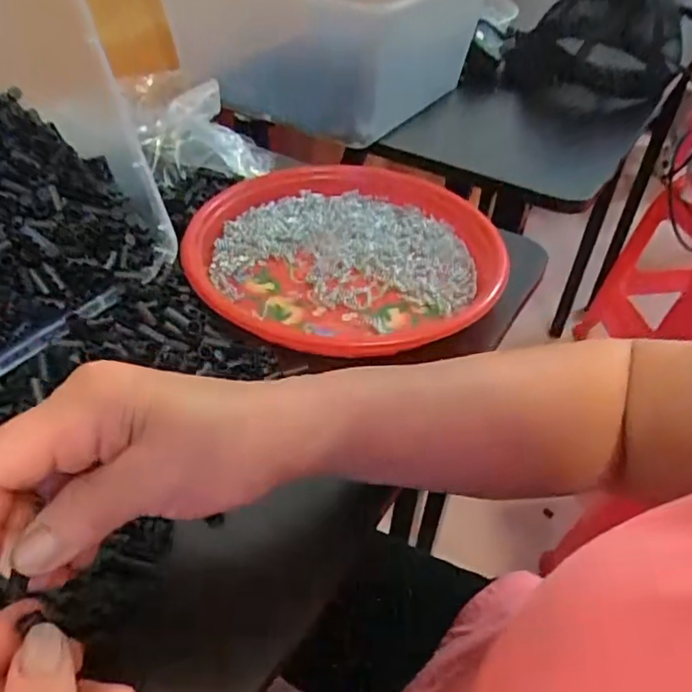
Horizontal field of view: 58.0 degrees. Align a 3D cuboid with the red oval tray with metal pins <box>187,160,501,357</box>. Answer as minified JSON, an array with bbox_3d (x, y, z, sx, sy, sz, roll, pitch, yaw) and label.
[{"bbox_3d":[0.004,-0.071,0.482,0.240,0.026,0.223,-2,42,-7],"label":"red oval tray with metal pins"}]

